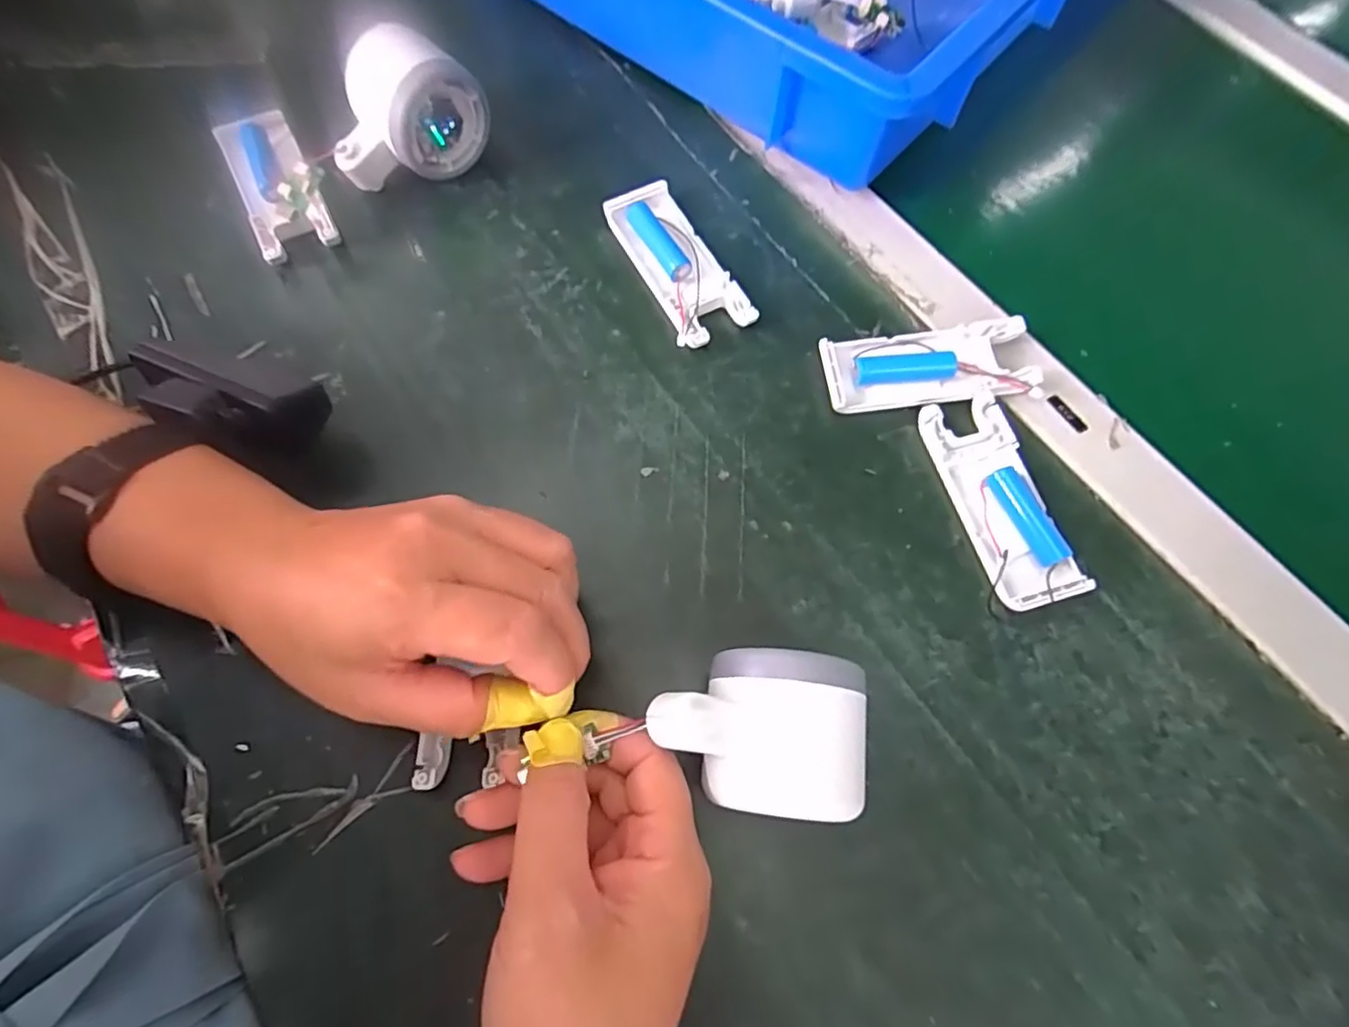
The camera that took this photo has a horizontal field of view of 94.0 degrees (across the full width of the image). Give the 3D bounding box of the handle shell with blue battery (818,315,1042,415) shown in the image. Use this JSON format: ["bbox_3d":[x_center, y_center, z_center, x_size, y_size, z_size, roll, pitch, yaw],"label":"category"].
[{"bbox_3d":[0.129,-0.076,0.321,0.105,0.016,0.039,-6,70,-4],"label":"handle shell with blue battery"}]

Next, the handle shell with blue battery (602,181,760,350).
[{"bbox_3d":[0.002,-0.136,0.343,0.043,0.013,0.102,-23,72,-10],"label":"handle shell with blue battery"}]

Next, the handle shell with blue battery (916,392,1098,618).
[{"bbox_3d":[0.155,-0.007,0.301,0.042,0.012,0.103,-15,71,-7],"label":"handle shell with blue battery"}]

